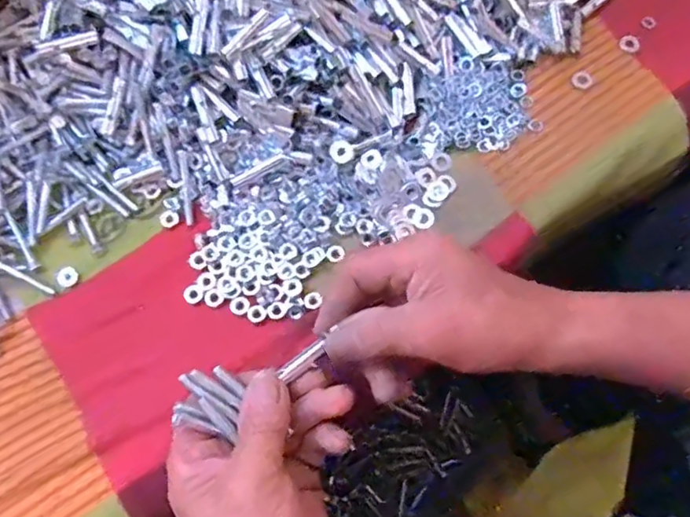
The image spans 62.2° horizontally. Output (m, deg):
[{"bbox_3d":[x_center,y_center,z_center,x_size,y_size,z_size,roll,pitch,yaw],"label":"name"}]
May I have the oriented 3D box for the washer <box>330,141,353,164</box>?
[{"bbox_3d":[-0.003,-0.084,0.454,0.018,0.006,0.019,0,72,-1],"label":"washer"}]

